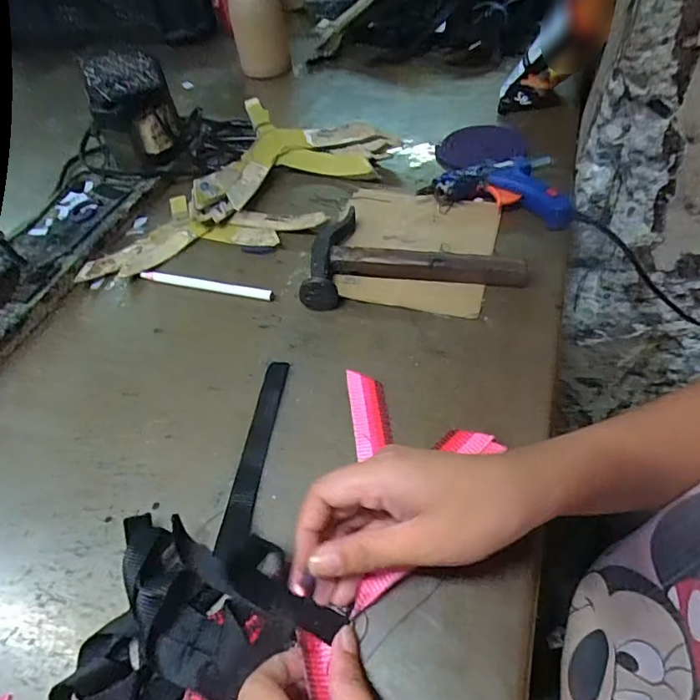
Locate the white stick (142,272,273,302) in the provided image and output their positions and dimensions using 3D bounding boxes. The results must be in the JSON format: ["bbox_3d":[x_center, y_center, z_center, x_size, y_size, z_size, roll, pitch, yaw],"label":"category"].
[{"bbox_3d":[-0.135,-0.061,0.453,0.137,0.008,0.012,10,53,14],"label":"white stick"}]

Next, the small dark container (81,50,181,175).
[{"bbox_3d":[-0.238,-0.260,0.544,0.073,0.113,0.083,-1,51,5],"label":"small dark container"}]

